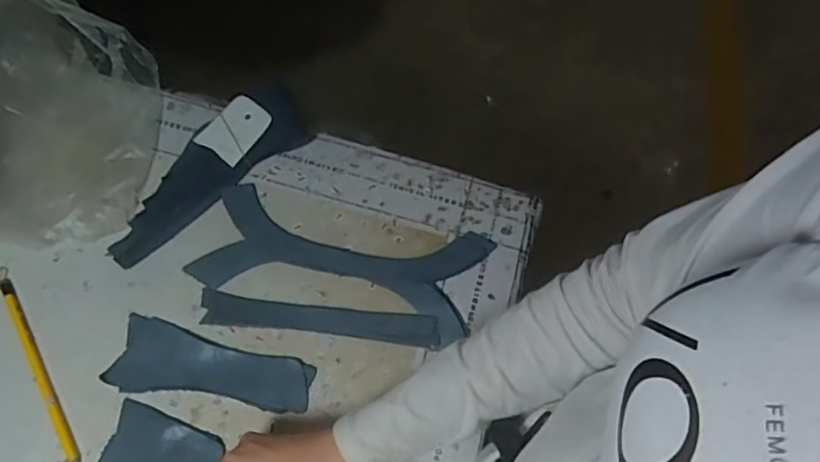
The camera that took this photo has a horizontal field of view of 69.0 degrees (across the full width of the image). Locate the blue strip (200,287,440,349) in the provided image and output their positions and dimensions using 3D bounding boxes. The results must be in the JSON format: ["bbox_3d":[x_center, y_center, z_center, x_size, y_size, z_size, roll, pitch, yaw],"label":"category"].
[{"bbox_3d":[-0.077,0.074,0.510,0.202,0.004,0.028,7,62,1],"label":"blue strip"}]

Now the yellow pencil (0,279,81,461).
[{"bbox_3d":[-0.297,0.109,0.475,0.009,0.004,0.176,-29,68,-17],"label":"yellow pencil"}]

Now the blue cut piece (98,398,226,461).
[{"bbox_3d":[-0.190,0.167,0.452,0.085,0.004,0.057,14,62,4],"label":"blue cut piece"}]

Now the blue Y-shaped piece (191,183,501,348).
[{"bbox_3d":[-0.060,0.023,0.537,0.247,0.007,0.105,14,62,4],"label":"blue Y-shaped piece"}]

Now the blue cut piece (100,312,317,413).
[{"bbox_3d":[-0.160,0.111,0.484,0.159,0.008,0.058,11,62,3],"label":"blue cut piece"}]

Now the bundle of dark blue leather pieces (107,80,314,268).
[{"bbox_3d":[-0.196,-0.062,0.560,0.214,0.031,0.078,-38,70,-20],"label":"bundle of dark blue leather pieces"}]

